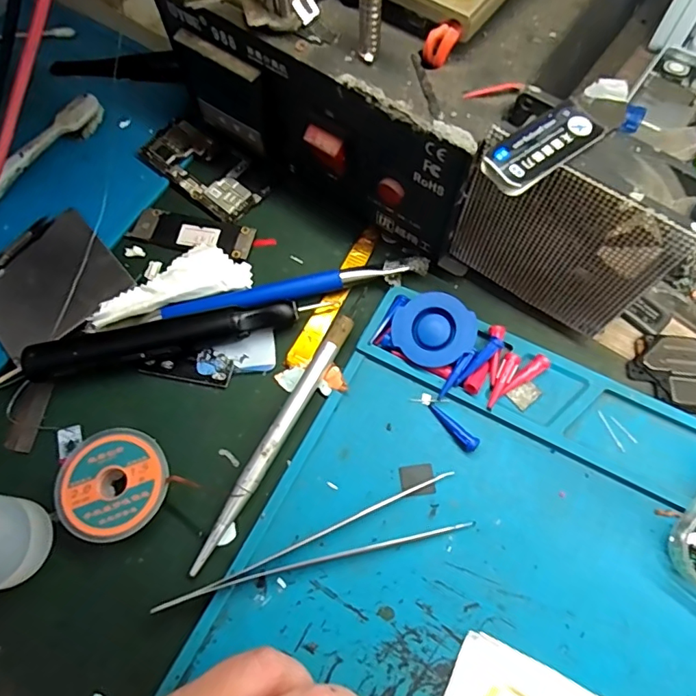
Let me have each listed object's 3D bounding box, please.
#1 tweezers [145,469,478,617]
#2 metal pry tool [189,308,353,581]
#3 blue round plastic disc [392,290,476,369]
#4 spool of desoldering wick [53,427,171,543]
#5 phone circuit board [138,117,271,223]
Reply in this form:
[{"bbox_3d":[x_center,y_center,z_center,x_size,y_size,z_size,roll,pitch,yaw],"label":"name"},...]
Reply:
[{"bbox_3d":[-0.014,0.078,0.207,0.126,0.008,0.023,-13,67,-4],"label":"tweezers"},{"bbox_3d":[-0.032,0.038,0.223,0.008,0.012,0.125,27,71,12],"label":"metal pry tool"},{"bbox_3d":[0.040,-0.008,0.235,0.036,0.010,0.033,-2,82,14],"label":"blue round plastic disc"},{"bbox_3d":[-0.100,0.059,0.218,0.044,0.013,0.045,-1,67,1],"label":"spool of desoldering wick"},{"bbox_3d":[-0.080,-0.100,0.281,0.072,0.007,0.034,38,73,16],"label":"phone circuit board"}]

